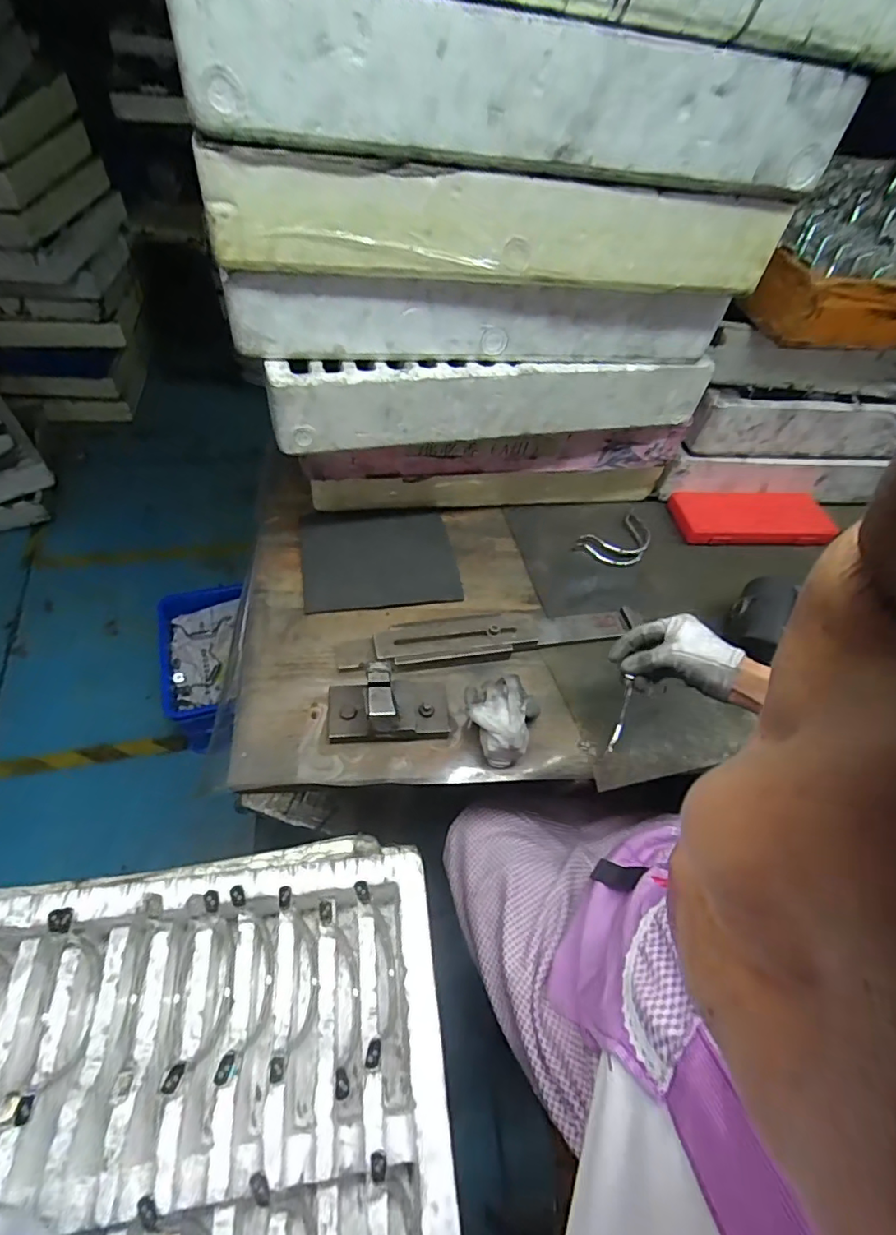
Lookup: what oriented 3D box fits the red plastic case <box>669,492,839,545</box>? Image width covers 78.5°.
[{"bbox_3d":[0.501,-0.164,0.888,0.260,0.020,0.106,1,52,-7],"label":"red plastic case"}]

